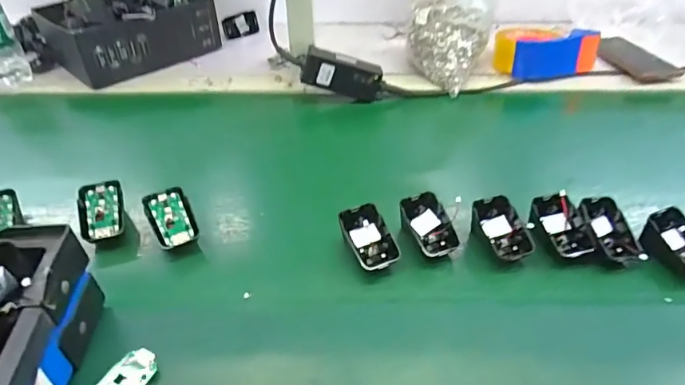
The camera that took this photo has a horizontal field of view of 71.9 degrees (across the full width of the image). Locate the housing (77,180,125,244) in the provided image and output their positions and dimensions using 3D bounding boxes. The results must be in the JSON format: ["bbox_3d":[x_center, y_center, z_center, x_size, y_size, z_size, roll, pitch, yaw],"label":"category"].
[{"bbox_3d":[-0.256,0.020,0.503,0.044,0.015,0.069,-13,62,-15],"label":"housing"}]

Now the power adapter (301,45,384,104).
[{"bbox_3d":[0.002,-0.170,0.691,0.119,0.061,0.026,14,39,-17],"label":"power adapter"}]

